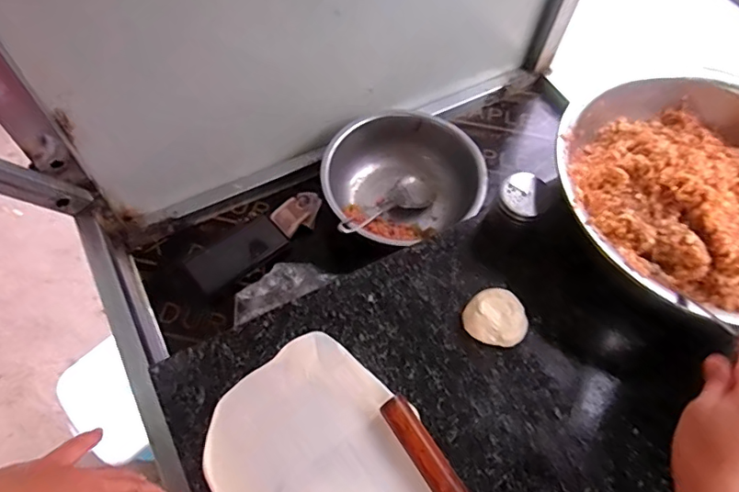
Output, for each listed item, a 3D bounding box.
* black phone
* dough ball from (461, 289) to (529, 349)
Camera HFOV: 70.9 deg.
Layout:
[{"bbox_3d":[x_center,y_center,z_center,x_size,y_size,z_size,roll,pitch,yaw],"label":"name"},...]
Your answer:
[{"bbox_3d":[-0.221,0.012,0.866,0.155,0.011,0.082,-37,61,-12],"label":"black phone"},{"bbox_3d":[0.150,0.084,0.612,0.070,0.031,0.067,0,58,0],"label":"dough ball"}]

